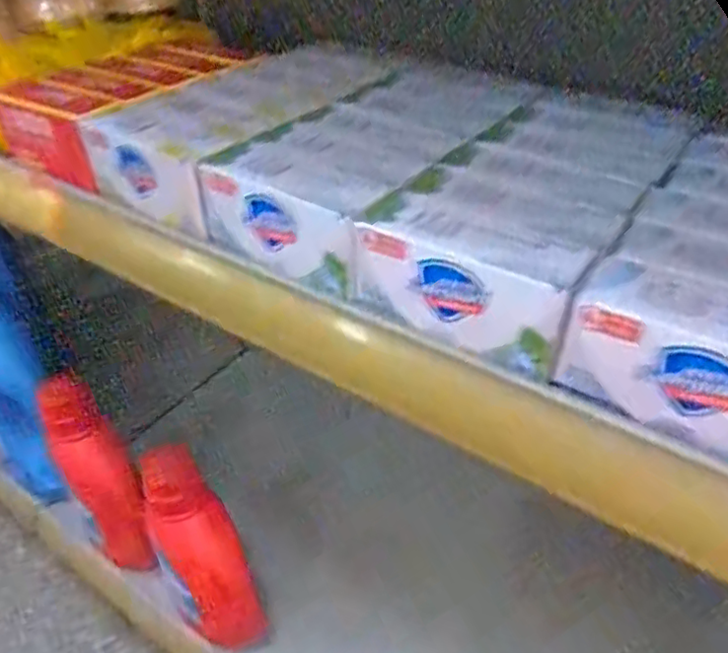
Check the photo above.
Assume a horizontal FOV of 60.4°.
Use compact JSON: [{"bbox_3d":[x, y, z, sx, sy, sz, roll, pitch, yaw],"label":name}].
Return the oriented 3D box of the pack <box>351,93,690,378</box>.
[{"bbox_3d":[0.093,-0.066,0.324,0.097,0.042,0.199,24,47,27],"label":"pack"}]

